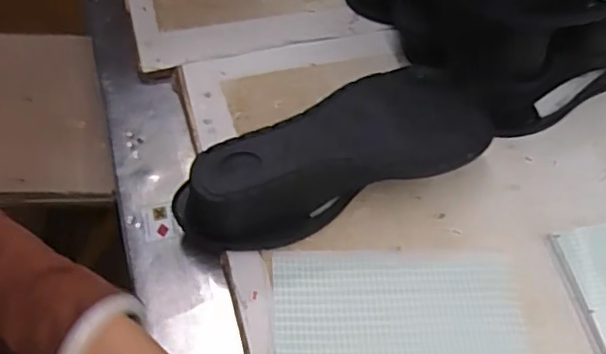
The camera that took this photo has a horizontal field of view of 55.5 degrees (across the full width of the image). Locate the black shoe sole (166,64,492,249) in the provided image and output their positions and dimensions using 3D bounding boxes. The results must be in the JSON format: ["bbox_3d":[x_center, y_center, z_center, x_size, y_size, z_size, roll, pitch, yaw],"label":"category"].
[{"bbox_3d":[0.033,-0.008,0.485,0.273,0.085,0.100,-22,62,-18],"label":"black shoe sole"}]

